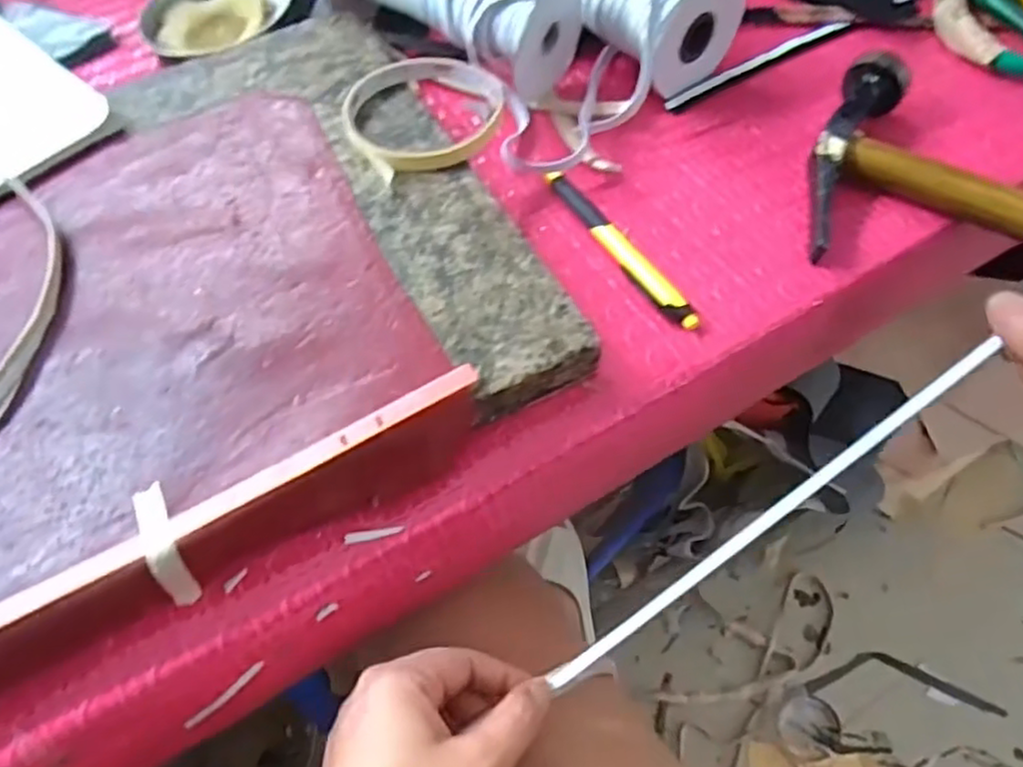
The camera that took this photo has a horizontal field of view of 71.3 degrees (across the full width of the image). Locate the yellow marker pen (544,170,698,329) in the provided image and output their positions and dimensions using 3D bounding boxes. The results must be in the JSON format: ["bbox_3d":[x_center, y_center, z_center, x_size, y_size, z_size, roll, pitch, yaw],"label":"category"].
[{"bbox_3d":[0.055,-0.072,0.363,0.013,0.010,0.118,-26,61,-12],"label":"yellow marker pen"}]

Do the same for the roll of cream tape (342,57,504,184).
[{"bbox_3d":[-0.047,-0.148,0.386,0.085,0.012,0.082,-1,59,2],"label":"roll of cream tape"}]

